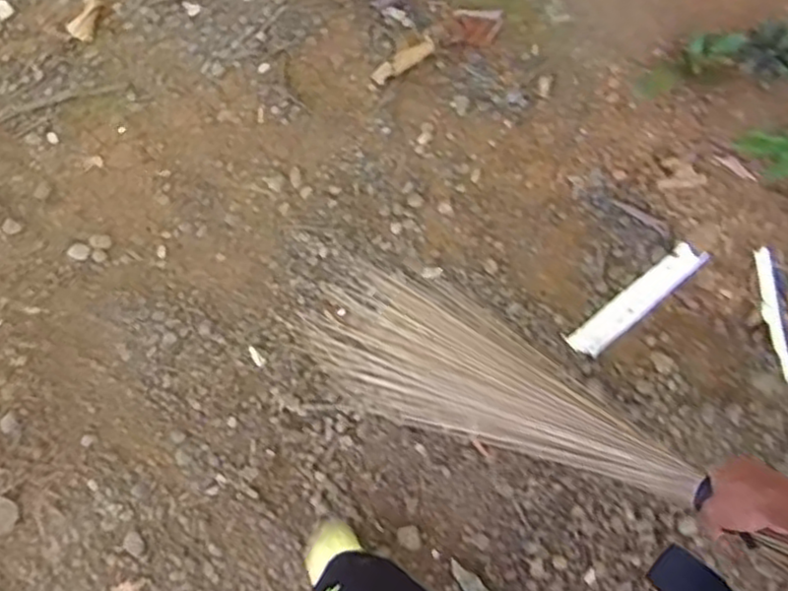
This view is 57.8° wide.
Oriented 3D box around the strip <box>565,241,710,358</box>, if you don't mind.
[{"bbox_3d":[0.561,0.008,1.637,0.389,0.010,0.072,-36,73,-16],"label":"strip"}]

